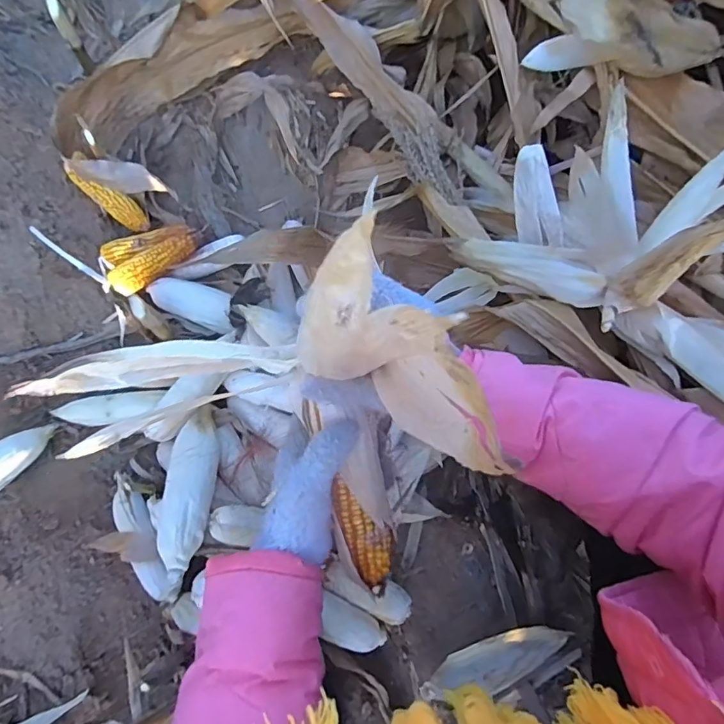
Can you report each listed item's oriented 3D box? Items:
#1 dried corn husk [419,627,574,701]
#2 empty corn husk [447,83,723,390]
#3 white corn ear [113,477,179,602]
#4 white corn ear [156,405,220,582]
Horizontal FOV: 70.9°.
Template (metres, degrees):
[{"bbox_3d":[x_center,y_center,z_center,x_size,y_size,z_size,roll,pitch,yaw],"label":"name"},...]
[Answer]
[{"bbox_3d":[0.190,0.431,0.726,0.213,0.031,0.060,-19,72,-5],"label":"dried corn husk"},{"bbox_3d":[0.317,-0.130,0.553,0.364,0.155,0.203,28,74,10],"label":"empty corn husk"},{"bbox_3d":[-0.325,0.255,0.747,0.049,0.037,0.205,-28,73,-8],"label":"white corn ear"},{"bbox_3d":[-0.245,0.173,0.725,0.070,0.048,0.247,0,59,1],"label":"white corn ear"}]

